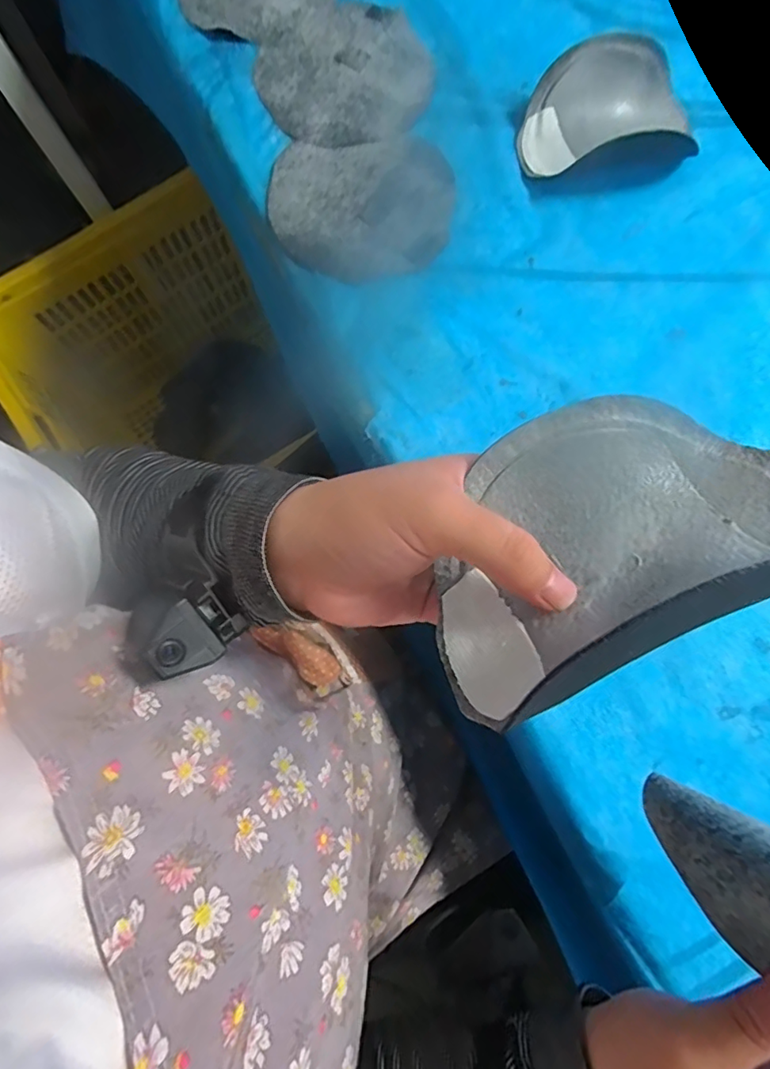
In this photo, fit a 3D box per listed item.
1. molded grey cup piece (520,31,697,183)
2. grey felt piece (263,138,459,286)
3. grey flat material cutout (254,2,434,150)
[{"bbox_3d":[0.185,-0.348,0.426,0.147,0.037,0.087,-4,79,0],"label":"molded grey cup piece"},{"bbox_3d":[-0.018,-0.267,0.428,0.146,0.006,0.128,-5,79,0],"label":"grey felt piece"},{"bbox_3d":[-0.033,-0.398,0.455,0.145,0.004,0.142,0,79,1],"label":"grey flat material cutout"}]

